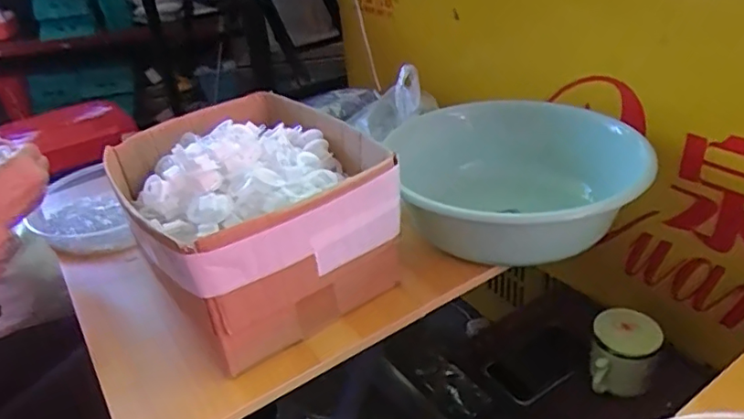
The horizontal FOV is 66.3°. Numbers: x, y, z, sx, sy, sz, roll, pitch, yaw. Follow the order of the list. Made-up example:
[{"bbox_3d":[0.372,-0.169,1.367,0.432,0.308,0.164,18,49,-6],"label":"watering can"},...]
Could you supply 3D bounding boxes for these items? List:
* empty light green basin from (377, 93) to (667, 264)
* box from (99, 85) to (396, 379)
[{"bbox_3d":[0.167,-0.038,0.681,0.262,0.102,0.261,-4,31,3],"label":"empty light green basin"},{"bbox_3d":[-0.126,0.004,0.632,0.248,0.158,0.289,-20,34,-22],"label":"box"}]

